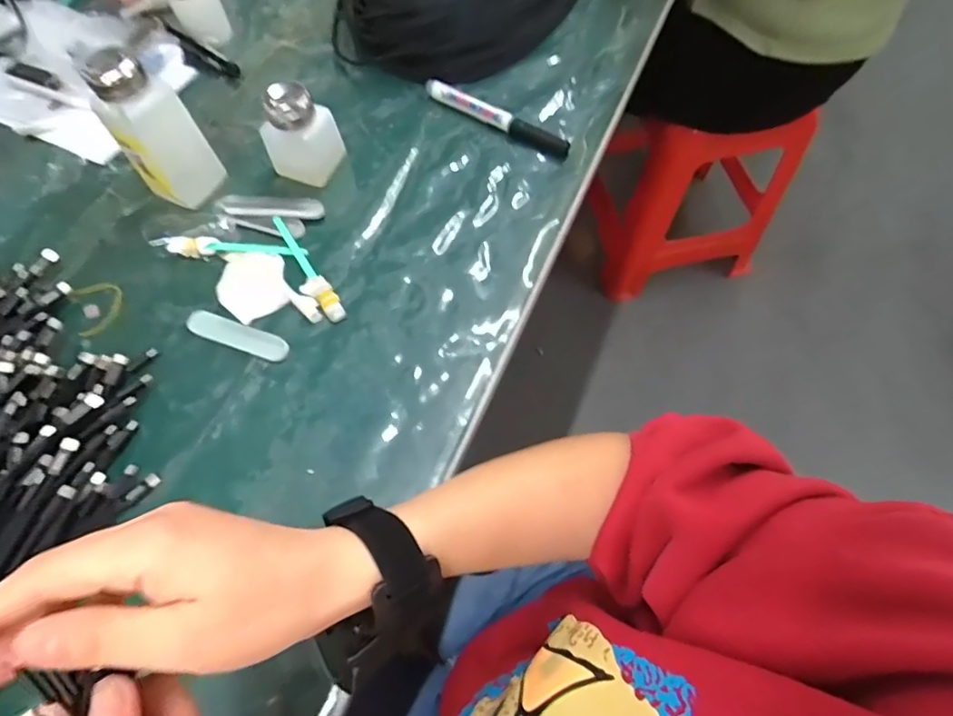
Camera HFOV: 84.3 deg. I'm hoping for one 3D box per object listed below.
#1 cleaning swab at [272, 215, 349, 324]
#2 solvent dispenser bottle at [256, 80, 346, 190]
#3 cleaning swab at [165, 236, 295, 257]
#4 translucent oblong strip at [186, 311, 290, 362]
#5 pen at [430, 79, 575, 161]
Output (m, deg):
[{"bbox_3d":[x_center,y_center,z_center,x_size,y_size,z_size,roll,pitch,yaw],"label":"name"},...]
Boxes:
[{"bbox_3d":[-0.146,-0.076,0.450,0.021,0.007,0.120,-32,68,-12],"label":"cleaning swab"},{"bbox_3d":[-0.158,-0.201,0.471,0.053,0.082,0.054,20,67,11],"label":"solvent dispenser bottle"},{"bbox_3d":[-0.210,-0.097,0.458,0.122,0.008,0.014,2,65,3],"label":"cleaning swab"},{"bbox_3d":[-0.193,-0.018,0.426,0.088,0.004,0.021,20,71,9],"label":"translucent oblong strip"},{"bbox_3d":[0.020,-0.240,0.520,0.162,0.017,0.019,31,70,15],"label":"pen"}]

